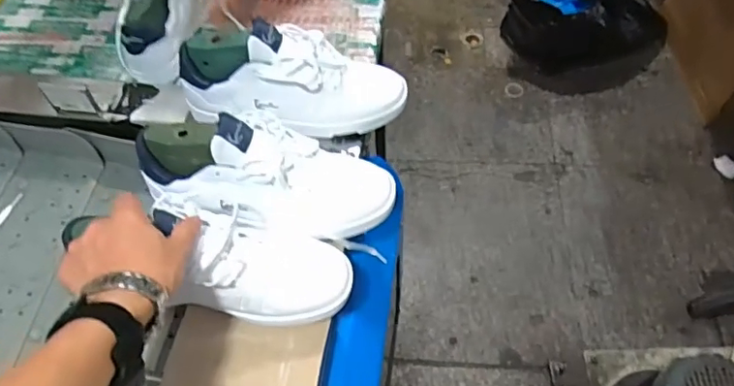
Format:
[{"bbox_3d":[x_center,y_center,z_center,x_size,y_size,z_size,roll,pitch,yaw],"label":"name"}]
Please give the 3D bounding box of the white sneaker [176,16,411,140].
[{"bbox_3d":[-0.089,-0.141,0.707,0.283,0.132,0.091,8,57,-10],"label":"white sneaker"}]

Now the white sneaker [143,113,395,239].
[{"bbox_3d":[-0.108,-0.022,0.617,0.279,0.094,0.097,13,57,-13],"label":"white sneaker"}]

